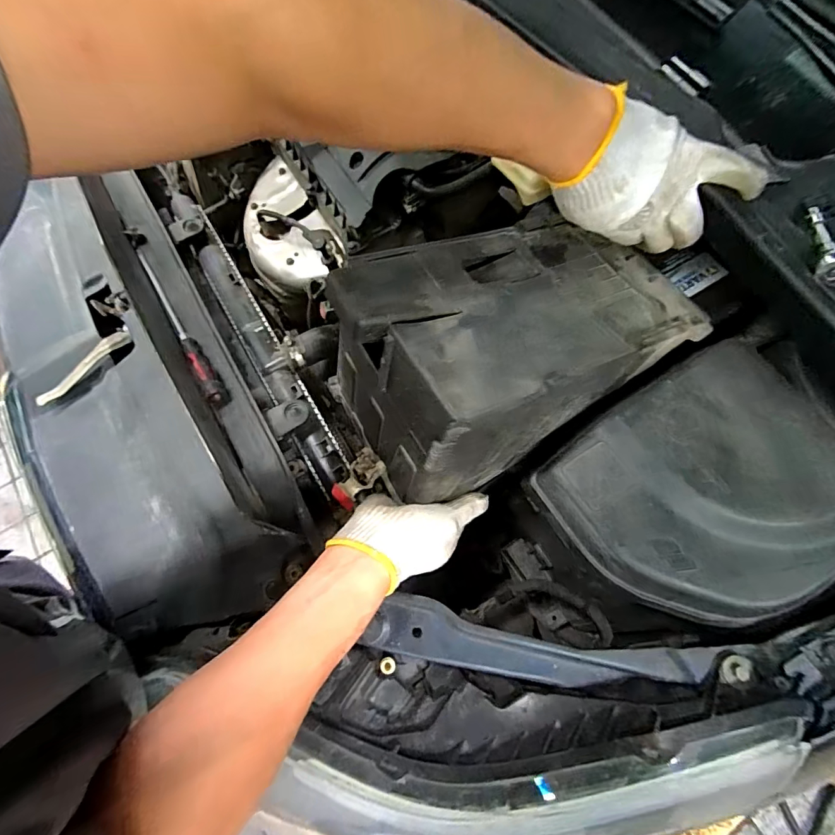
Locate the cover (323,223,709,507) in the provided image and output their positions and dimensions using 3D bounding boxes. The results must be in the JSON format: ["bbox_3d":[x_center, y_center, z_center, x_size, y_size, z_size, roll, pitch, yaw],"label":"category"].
[{"bbox_3d":[0.089,-0.080,0.405,0.324,0.163,0.186,-29,72,-10],"label":"cover"}]

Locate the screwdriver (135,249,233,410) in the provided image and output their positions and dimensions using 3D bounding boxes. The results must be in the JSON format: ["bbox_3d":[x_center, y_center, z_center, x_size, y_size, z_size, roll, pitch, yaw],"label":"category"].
[{"bbox_3d":[-0.308,-0.130,0.536,0.024,0.025,0.281,-32,72,-11],"label":"screwdriver"}]

